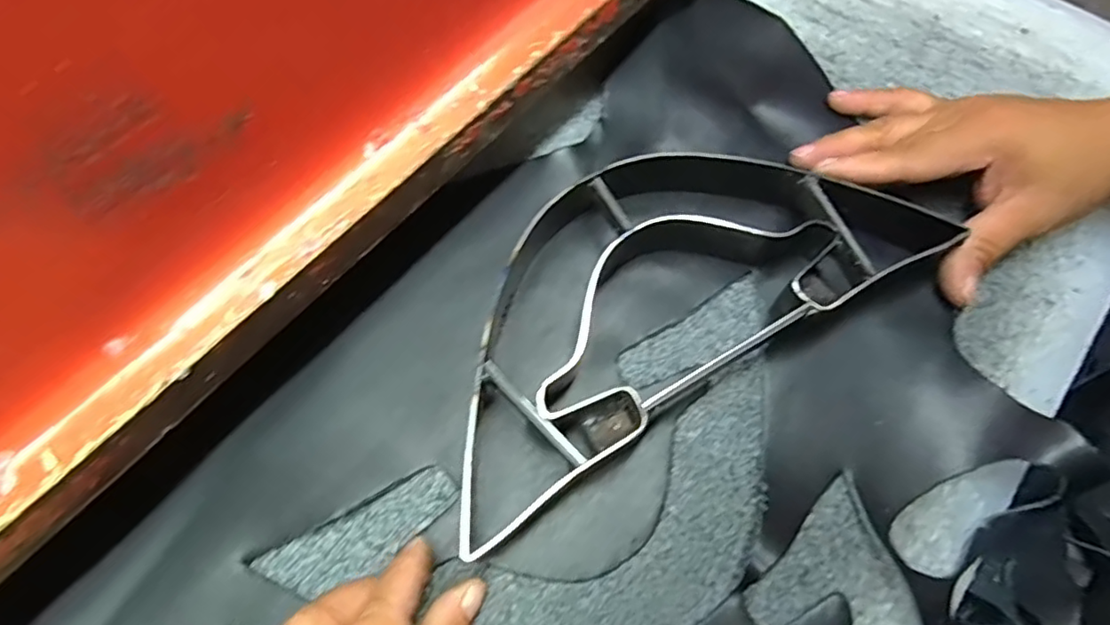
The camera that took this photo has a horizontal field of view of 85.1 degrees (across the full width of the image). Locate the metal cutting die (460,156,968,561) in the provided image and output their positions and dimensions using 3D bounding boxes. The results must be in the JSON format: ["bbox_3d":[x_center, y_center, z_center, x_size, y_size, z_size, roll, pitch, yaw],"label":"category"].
[{"bbox_3d":[0.048,-0.016,0.295,0.269,0.039,0.123,-30,72,-14],"label":"metal cutting die"}]

